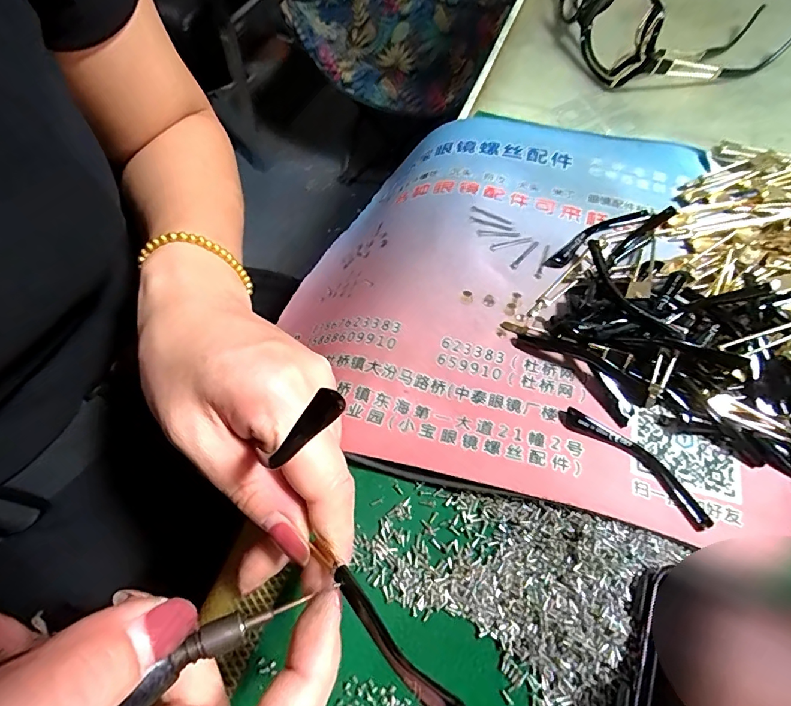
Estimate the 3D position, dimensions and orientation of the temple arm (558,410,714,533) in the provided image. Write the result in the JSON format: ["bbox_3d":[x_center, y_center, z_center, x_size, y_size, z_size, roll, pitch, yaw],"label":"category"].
[{"bbox_3d":[0.111,0.050,0.213,0.016,0.004,0.074,-41,68,-17],"label":"temple arm"}]

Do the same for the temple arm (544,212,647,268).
[{"bbox_3d":[0.117,-0.071,0.272,0.075,0.005,0.015,-31,66,-13],"label":"temple arm"}]

